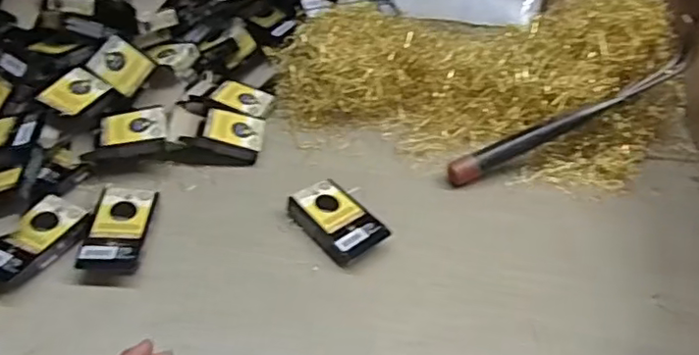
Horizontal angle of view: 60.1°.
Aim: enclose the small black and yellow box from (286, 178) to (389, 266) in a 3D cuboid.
[{"bbox_3d":[-0.012,0.043,0.602,0.059,0.020,0.092,-28,54,-32],"label":"small black and yellow box"}]

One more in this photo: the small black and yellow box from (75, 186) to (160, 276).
[{"bbox_3d":[-0.214,0.047,0.564,0.051,0.016,0.094,5,43,-3],"label":"small black and yellow box"}]

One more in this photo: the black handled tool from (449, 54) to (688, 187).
[{"bbox_3d":[0.251,-0.068,0.681,0.310,0.020,0.025,-25,50,-10],"label":"black handled tool"}]

